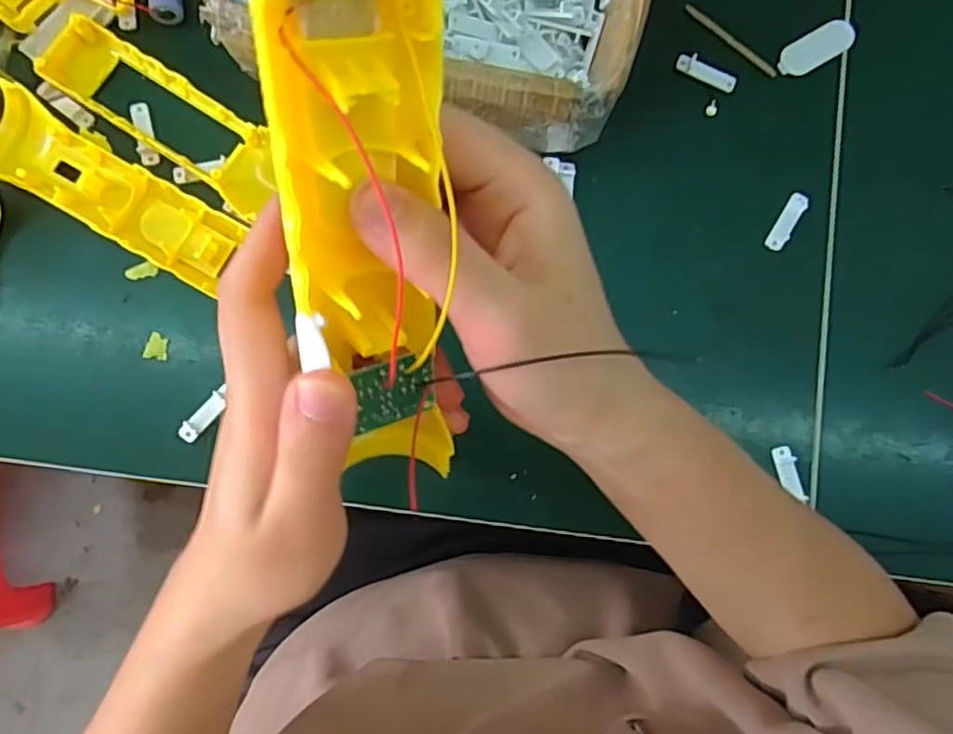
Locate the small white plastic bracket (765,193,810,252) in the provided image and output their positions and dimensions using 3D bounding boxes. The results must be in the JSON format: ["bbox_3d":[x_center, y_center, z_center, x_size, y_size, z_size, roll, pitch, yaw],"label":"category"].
[{"bbox_3d":[0.183,-0.085,0.377,0.010,0.004,0.039,32,84,1],"label":"small white plastic bracket"}]

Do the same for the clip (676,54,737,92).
[{"bbox_3d":[0.138,-0.176,0.386,0.037,0.006,0.011,24,83,0],"label":"clip"}]

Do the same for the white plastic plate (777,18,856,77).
[{"bbox_3d":[0.207,-0.193,0.391,0.053,0.005,0.020,-31,86,-5],"label":"white plastic plate"}]

